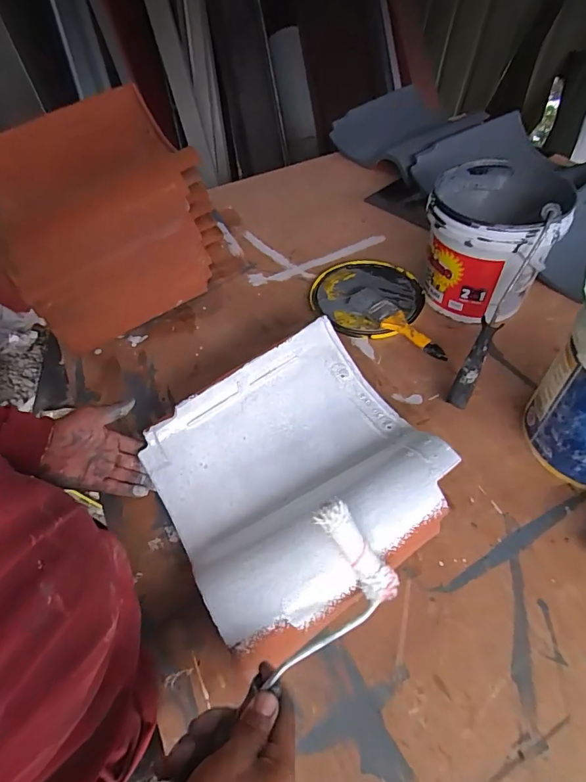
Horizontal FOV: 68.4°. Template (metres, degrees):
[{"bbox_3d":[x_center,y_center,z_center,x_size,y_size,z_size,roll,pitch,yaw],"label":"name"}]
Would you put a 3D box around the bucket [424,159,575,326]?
[{"bbox_3d":[0.313,-0.235,0.699,0.178,0.189,0.191,-2,51,2],"label":"bucket"}]

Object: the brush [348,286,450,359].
[{"bbox_3d":[0.174,-0.113,0.711,0.054,0.028,0.196,-35,57,-22],"label":"brush"}]

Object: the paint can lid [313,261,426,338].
[{"bbox_3d":[0.131,-0.172,0.771,0.192,0.017,0.196,1,52,-1],"label":"paint can lid"}]

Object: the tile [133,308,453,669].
[{"bbox_3d":[0.005,0.090,0.528,0.314,0.080,0.302,-28,55,-17],"label":"tile"}]

